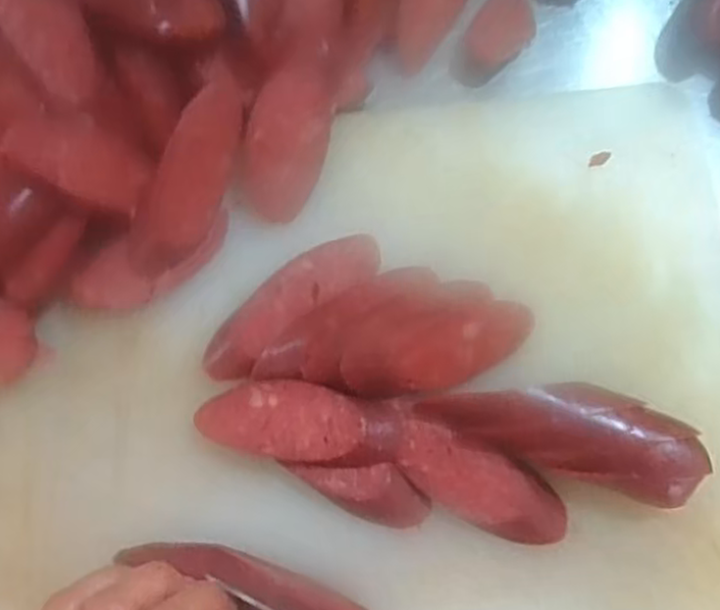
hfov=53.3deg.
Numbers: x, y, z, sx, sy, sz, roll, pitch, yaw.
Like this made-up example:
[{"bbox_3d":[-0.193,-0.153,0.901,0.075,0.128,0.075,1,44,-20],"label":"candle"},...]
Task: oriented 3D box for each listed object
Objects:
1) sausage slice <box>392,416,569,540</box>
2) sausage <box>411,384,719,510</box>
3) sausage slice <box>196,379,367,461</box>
[{"bbox_3d":[0.055,0.083,0.329,0.084,0.016,0.033,23,76,5],"label":"sausage slice"},{"bbox_3d":[0.090,0.057,0.323,0.122,0.039,0.039,15,75,3],"label":"sausage"},{"bbox_3d":[-0.037,0.053,0.333,0.075,0.018,0.034,7,75,1],"label":"sausage slice"}]

